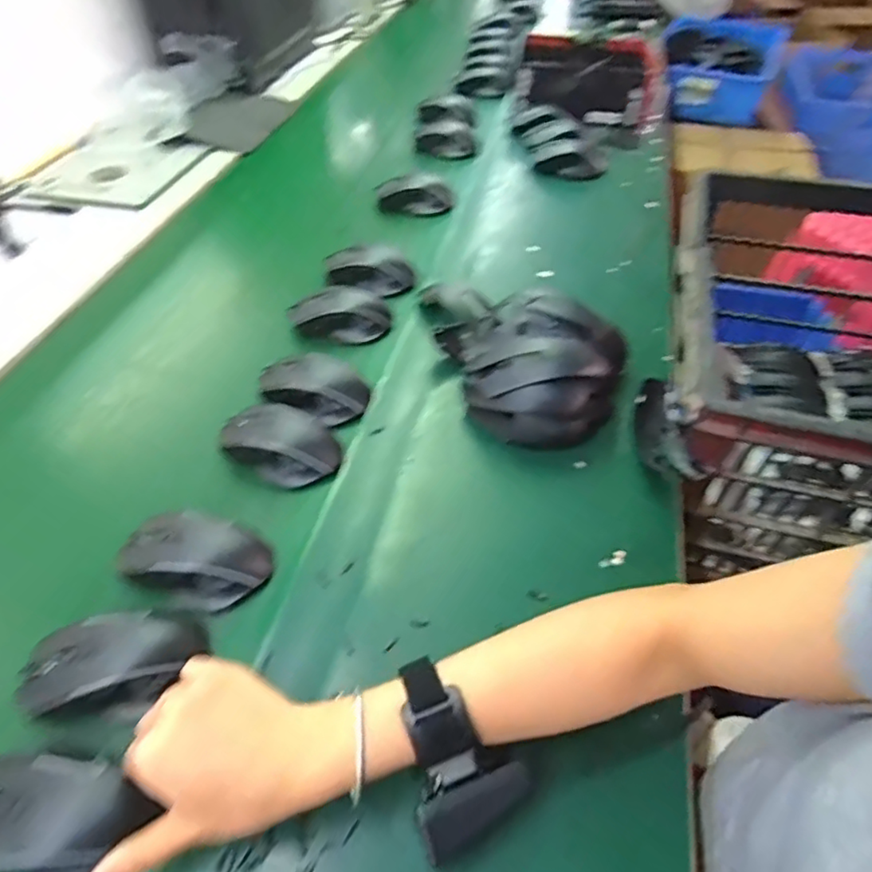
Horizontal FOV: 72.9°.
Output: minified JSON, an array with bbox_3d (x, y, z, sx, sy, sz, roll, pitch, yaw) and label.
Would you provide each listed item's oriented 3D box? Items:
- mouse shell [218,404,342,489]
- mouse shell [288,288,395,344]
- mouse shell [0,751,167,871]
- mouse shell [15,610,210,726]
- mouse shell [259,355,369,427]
[{"bbox_3d":[-0.145,0.005,0.546,0.110,0.039,0.069,13,51,11],"label":"mouse shell"},{"bbox_3d":[-0.110,-0.140,0.678,0.117,0.035,0.056,3,50,2],"label":"mouse shell"},{"bbox_3d":[-0.228,0.219,0.343,0.114,0.028,0.060,7,50,6],"label":"mouse shell"},{"bbox_3d":[-0.224,0.157,0.409,0.114,0.038,0.066,-10,50,-9],"label":"mouse shell"},{"bbox_3d":[-0.126,-0.051,0.595,0.112,0.040,0.062,12,51,10],"label":"mouse shell"}]

